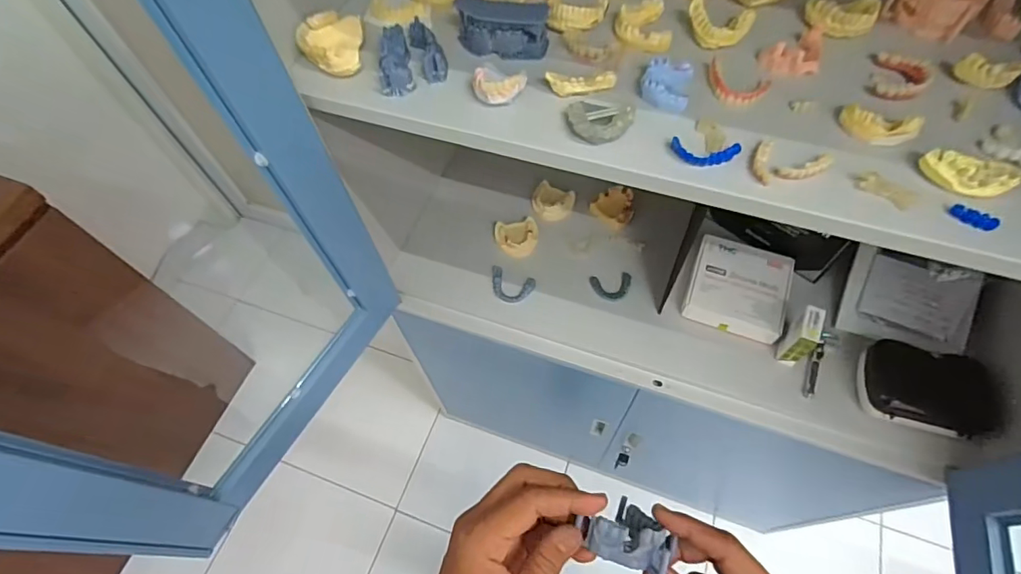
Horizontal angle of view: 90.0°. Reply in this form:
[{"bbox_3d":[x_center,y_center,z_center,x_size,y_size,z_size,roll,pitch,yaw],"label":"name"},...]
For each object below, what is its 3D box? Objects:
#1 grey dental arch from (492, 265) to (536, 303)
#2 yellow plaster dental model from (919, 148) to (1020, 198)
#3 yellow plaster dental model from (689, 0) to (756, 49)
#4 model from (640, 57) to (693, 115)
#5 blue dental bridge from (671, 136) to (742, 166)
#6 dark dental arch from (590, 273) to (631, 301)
[{"bbox_3d":[-0.001,-0.001,0.842,0.078,0.020,0.051,22,64,14],"label":"grey dental arch"},{"bbox_3d":[0.363,-0.091,0.403,0.061,0.022,0.030,15,62,11],"label":"yellow plaster dental model"},{"bbox_3d":[0.208,-0.259,0.505,0.062,0.022,0.045,12,62,9],"label":"yellow plaster dental model"},{"bbox_3d":[0.145,-0.188,0.474,0.044,0.019,0.059,13,62,10],"label":"model"},{"bbox_3d":[0.167,-0.115,0.438,0.056,0.011,0.022,6,61,7],"label":"blue dental bridge"},{"bbox_3d":[0.165,0.000,0.833,0.062,0.018,0.042,-2,60,2],"label":"dark dental arch"}]

